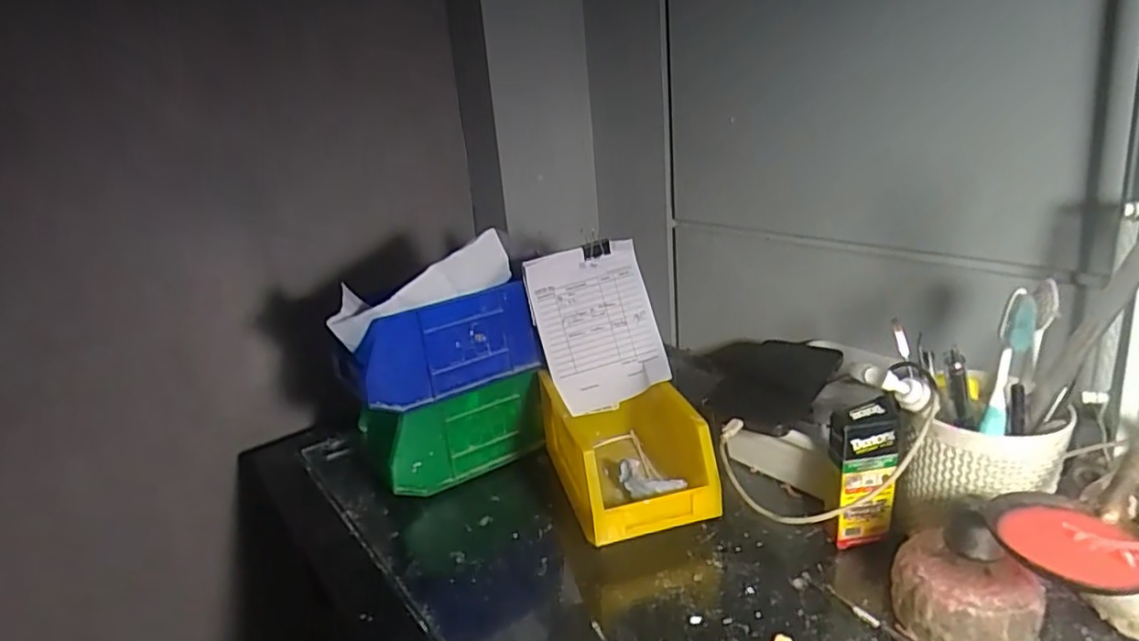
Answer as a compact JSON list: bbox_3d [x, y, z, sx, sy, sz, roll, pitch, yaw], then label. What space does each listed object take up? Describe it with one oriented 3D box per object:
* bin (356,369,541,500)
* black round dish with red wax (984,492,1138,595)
[{"bbox_3d":[-0.115,0.096,0.615,0.152,0.090,0.102,-18,24,-29],"label":"bin"},{"bbox_3d":[0.250,0.109,0.317,0.067,0.008,0.066,-5,21,2],"label":"black round dish with red wax"}]

